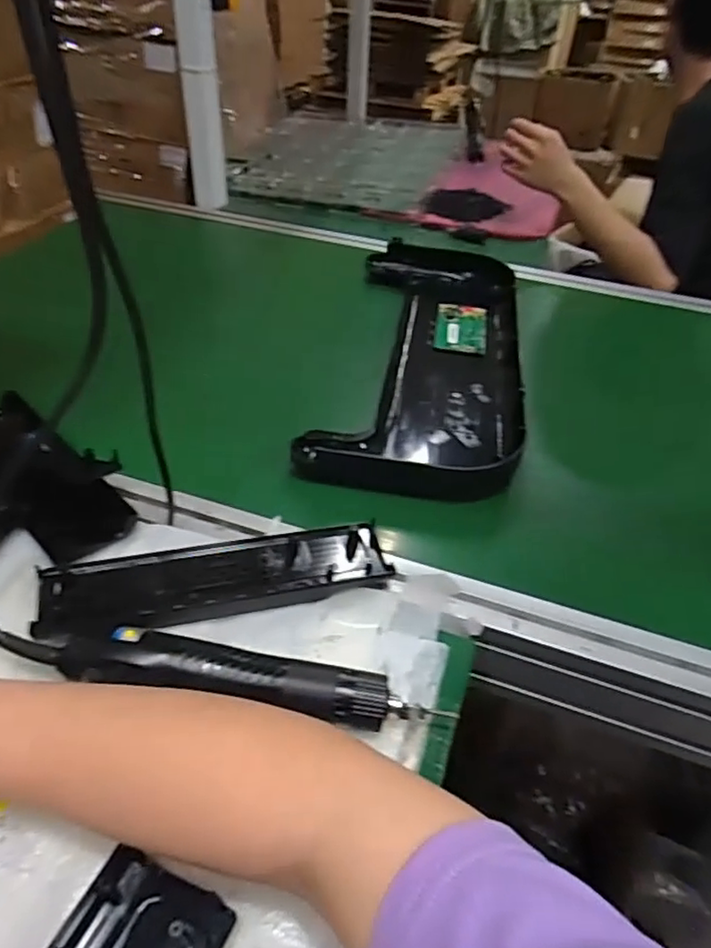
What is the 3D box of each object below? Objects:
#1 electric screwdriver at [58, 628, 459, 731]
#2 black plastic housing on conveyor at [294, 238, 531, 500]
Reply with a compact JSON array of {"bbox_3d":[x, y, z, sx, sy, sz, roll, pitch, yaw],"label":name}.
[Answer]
[{"bbox_3d":[-0.063,0.127,0.378,0.225,0.041,0.032,6,42,4],"label":"electric screwdriver"},{"bbox_3d":[0.085,-0.145,0.718,0.201,0.050,0.483,9,42,6],"label":"black plastic housing on conveyor"}]

